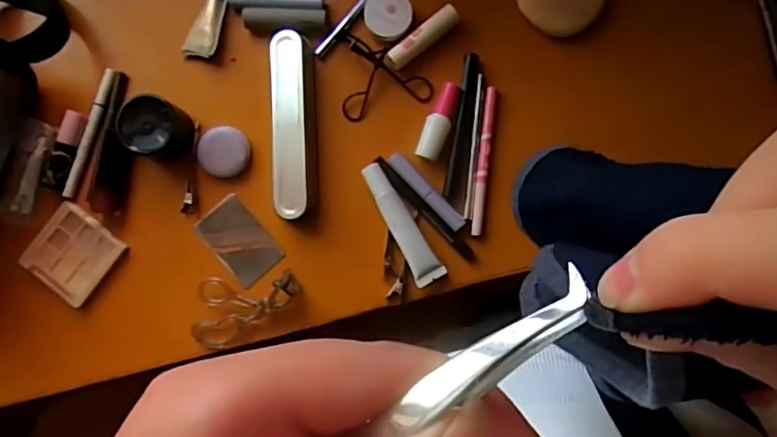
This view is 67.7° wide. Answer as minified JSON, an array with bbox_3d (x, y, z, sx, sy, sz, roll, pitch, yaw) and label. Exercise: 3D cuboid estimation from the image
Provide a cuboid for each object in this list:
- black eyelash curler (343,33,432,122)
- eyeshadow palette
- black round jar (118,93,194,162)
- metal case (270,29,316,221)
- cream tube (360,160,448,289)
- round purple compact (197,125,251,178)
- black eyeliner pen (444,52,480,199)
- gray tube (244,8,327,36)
[{"bbox_3d":[-0.001,-0.129,0.521,0.081,0.024,0.079,1,89,2],"label":"black eyelash curler"},{"bbox_3d":[-0.290,0.033,0.529,0.074,0.004,0.075,34,90,2],"label":"eyeshadow palette"},{"bbox_3d":[-0.203,-0.079,0.504,0.056,0.040,0.049,33,90,2],"label":"black round jar"},{"bbox_3d":[-0.086,-0.085,0.528,0.038,0.027,0.167,-1,88,2],"label":"metal case"},{"bbox_3d":[0.012,0.004,0.511,0.026,0.017,0.113,-28,88,1],"label":"cream tube"},{"bbox_3d":[-0.150,-0.061,0.525,0.045,0.014,0.044,0,89,2],"label":"round purple compact"},{"bbox_3d":[0.067,-0.084,0.522,0.015,0.009,0.130,9,89,2],"label":"black eyeliner pen"},{"bbox_3d":[-0.095,-0.180,0.534,0.074,0.018,0.024,1,89,2],"label":"gray tube"}]

